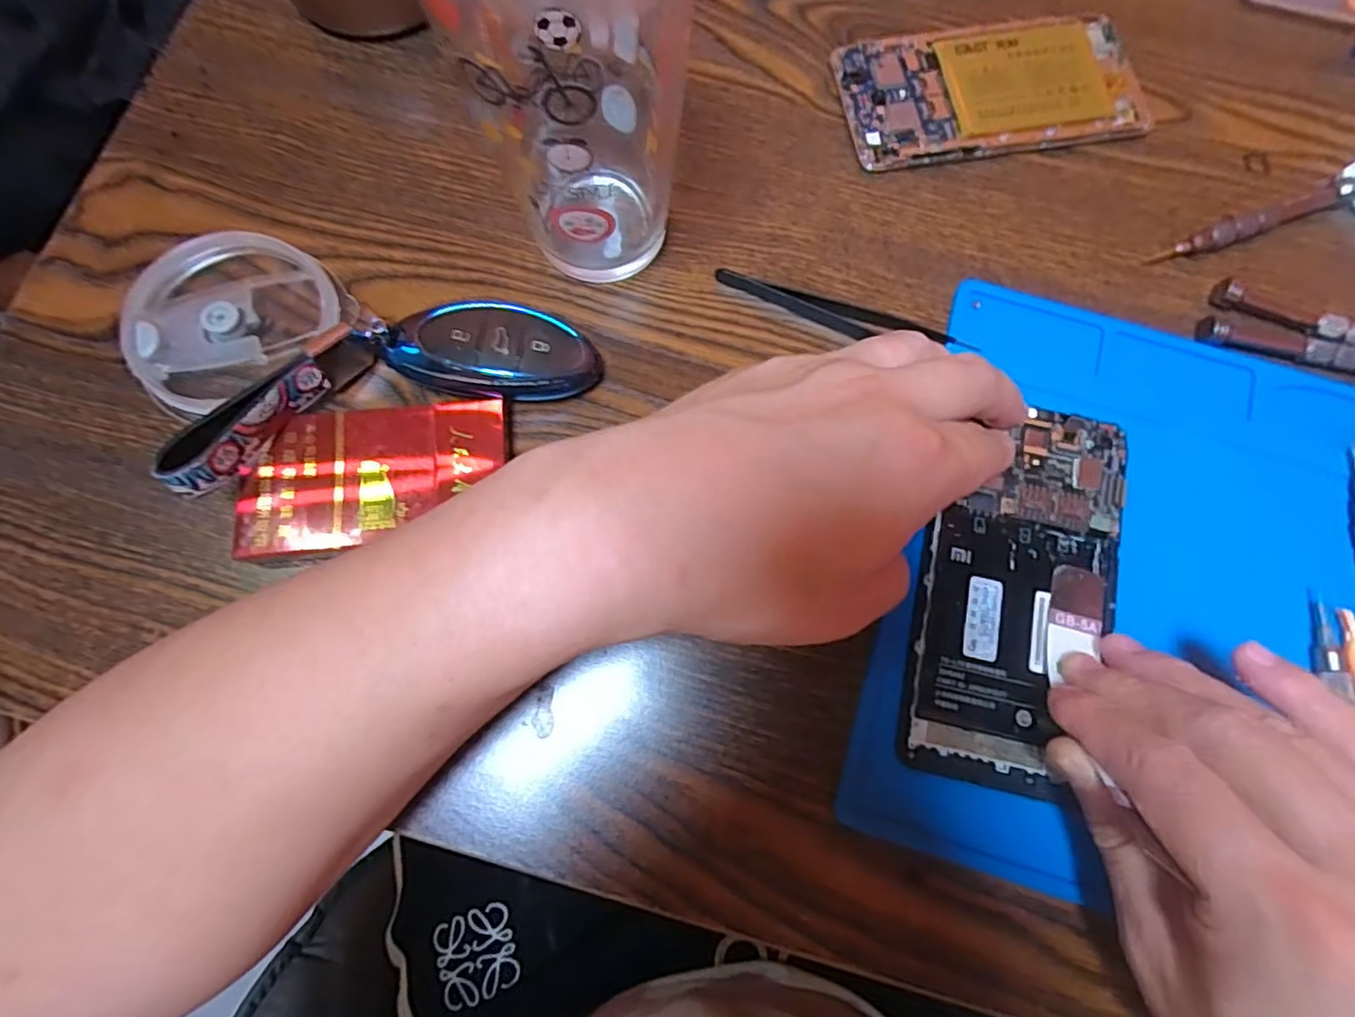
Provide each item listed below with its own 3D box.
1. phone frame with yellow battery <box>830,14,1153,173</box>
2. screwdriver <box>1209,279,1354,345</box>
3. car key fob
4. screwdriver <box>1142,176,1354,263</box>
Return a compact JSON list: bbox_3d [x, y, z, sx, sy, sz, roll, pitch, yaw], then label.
[{"bbox_3d":[0.149,-0.201,0.298,0.140,0.010,0.071,-8,76,-3],"label":"phone frame with yellow battery"},{"bbox_3d":[0.283,-0.077,0.269,0.102,0.010,0.014,22,77,5],"label":"screwdriver"},{"bbox_3d":[-0.074,-0.062,0.252,0.081,0.026,0.035,14,76,3],"label":"car key fob"},{"bbox_3d":[0.260,-0.129,0.281,0.102,0.009,0.012,-20,77,-6],"label":"screwdriver"}]

